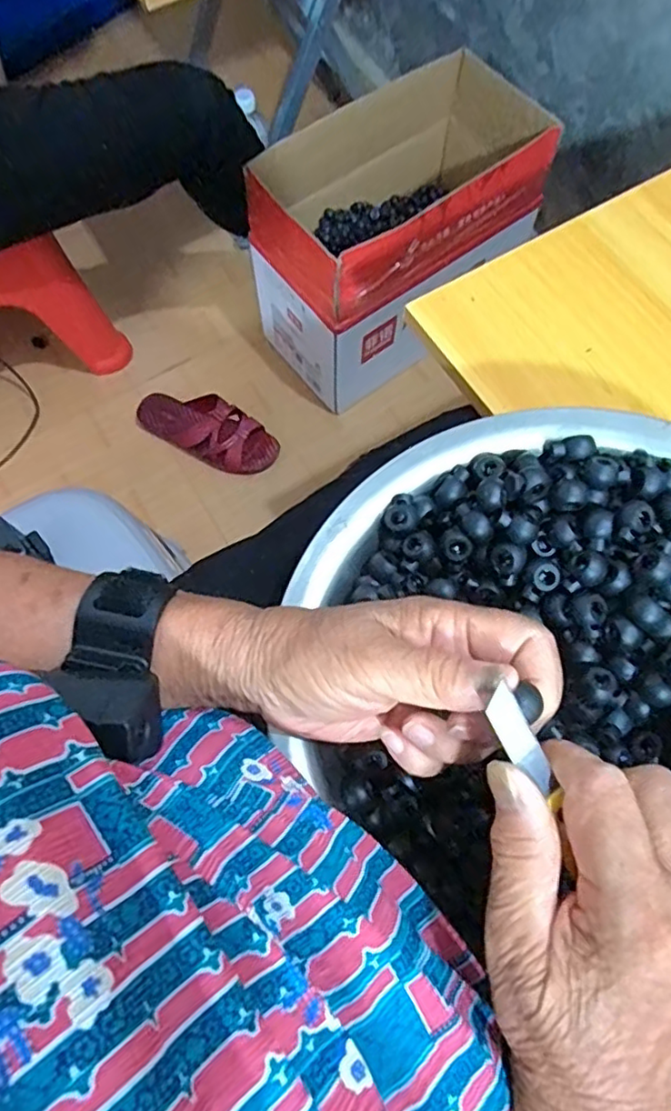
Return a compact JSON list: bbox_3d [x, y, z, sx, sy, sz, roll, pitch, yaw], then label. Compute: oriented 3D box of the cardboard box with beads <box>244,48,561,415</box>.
[{"bbox_3d":[0.118,-0.490,0.942,0.467,0.277,0.243,-35,75,-12],"label":"cardboard box with beads"}]

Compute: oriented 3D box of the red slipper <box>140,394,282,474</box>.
[{"bbox_3d":[-0.206,-0.201,0.987,0.235,0.046,0.091,24,72,8],"label":"red slipper"}]

